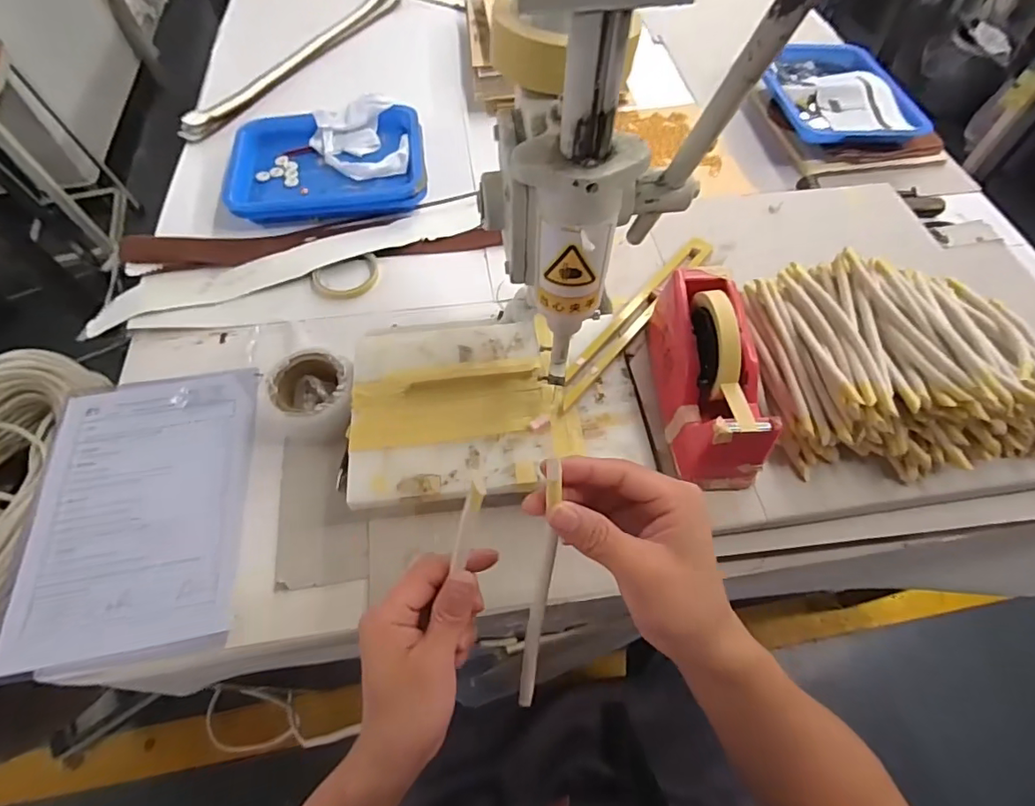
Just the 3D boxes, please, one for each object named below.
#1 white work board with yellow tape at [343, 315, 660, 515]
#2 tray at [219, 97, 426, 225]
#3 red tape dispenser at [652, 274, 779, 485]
[{"bbox_3d":[-0.023,-0.004,0.551,0.299,0.016,0.202,-6,63,-4],"label":"white work board with yellow tape"},{"bbox_3d":[-0.290,-0.375,0.801,0.285,0.046,0.201,-7,60,-5],"label":"tray"},{"bbox_3d":[0.187,-0.033,0.503,0.078,0.113,0.207,1,60,-1],"label":"red tape dispenser"}]

